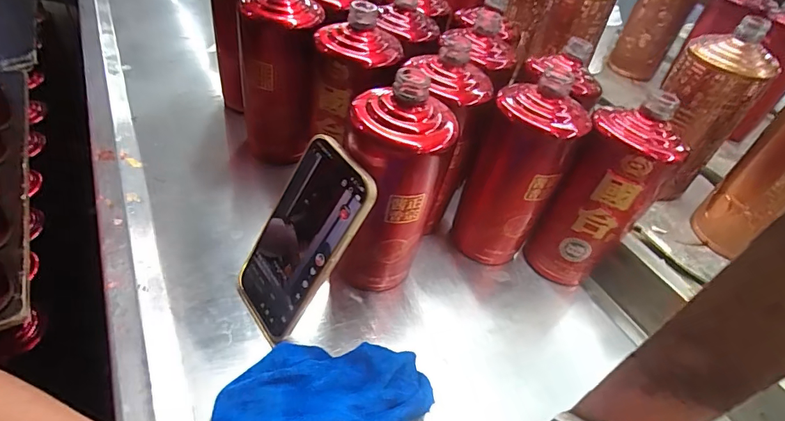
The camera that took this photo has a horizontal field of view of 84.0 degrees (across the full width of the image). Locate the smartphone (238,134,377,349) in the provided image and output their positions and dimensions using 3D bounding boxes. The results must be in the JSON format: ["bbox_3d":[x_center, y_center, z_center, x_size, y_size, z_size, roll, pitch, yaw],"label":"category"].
[{"bbox_3d":[-0.075,0.024,0.345,0.076,0.164,0.008,44,24,27],"label":"smartphone"}]

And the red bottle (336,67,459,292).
[{"bbox_3d":[-0.002,-0.010,0.367,0.081,0.197,0.070,11,43,4],"label":"red bottle"}]

